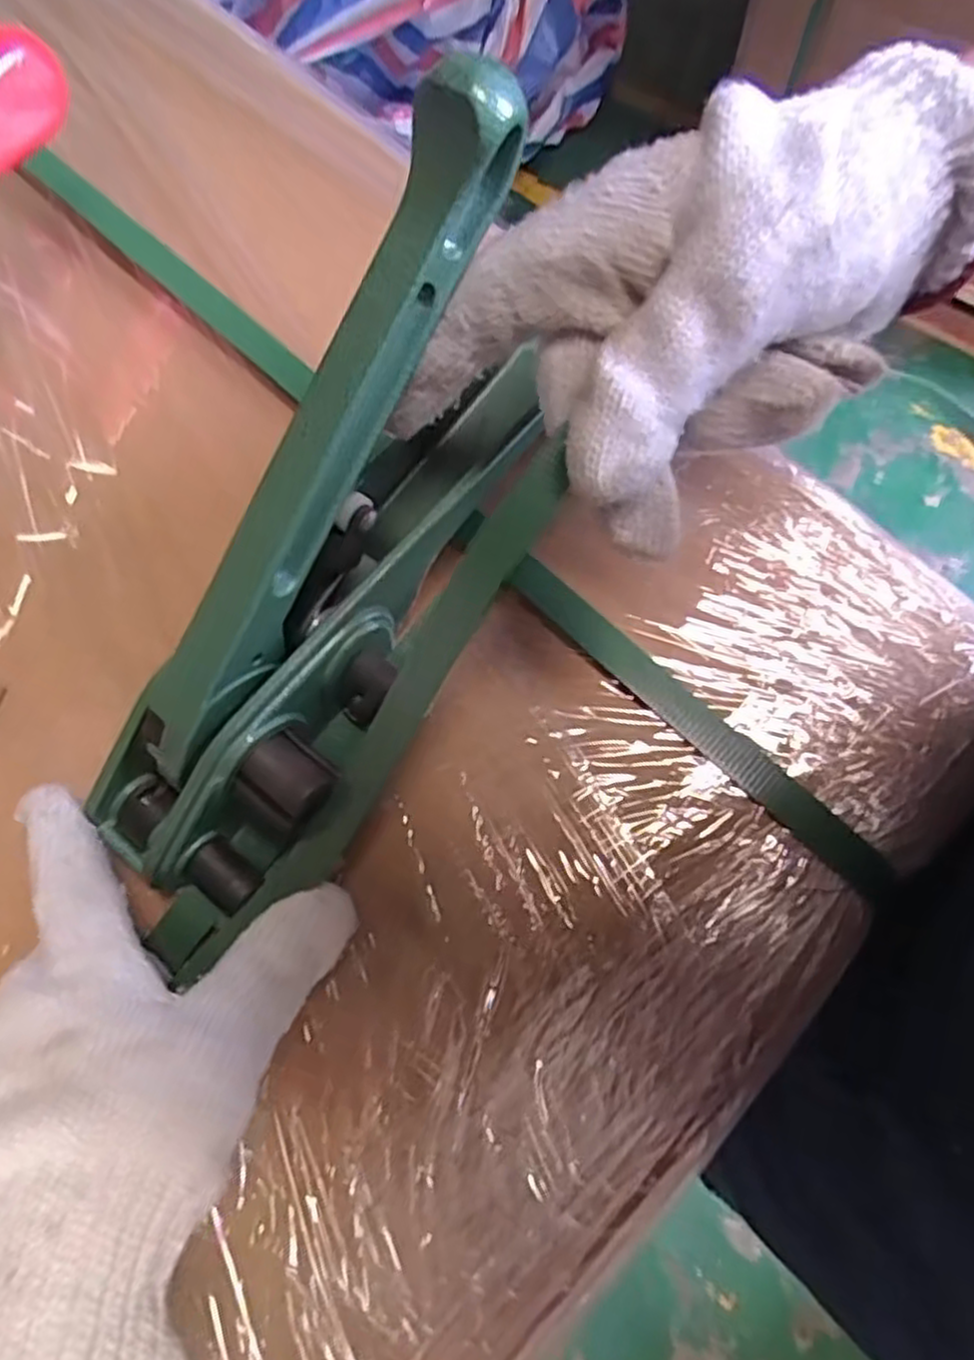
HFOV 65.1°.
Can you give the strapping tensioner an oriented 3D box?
[{"bbox_3d":[-0.047,-0.043,0.264,0.069,0.113,0.251,30,105,9],"label":"strapping tensioner"}]

